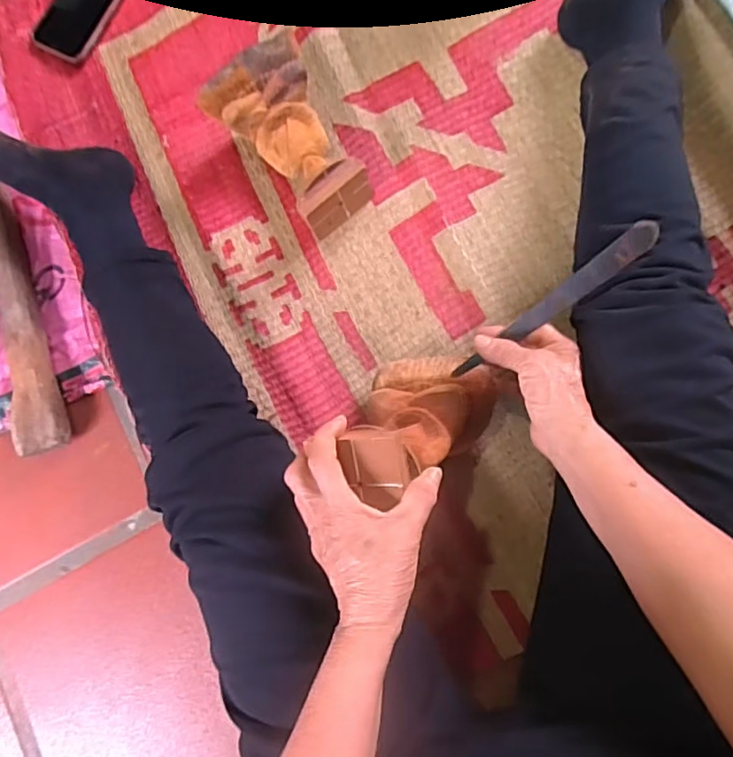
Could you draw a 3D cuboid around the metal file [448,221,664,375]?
[{"bbox_3d":[0.152,-0.060,0.488,0.195,0.010,0.021,-38,80,23],"label":"metal file"}]

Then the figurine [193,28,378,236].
[{"bbox_3d":[-0.073,-0.246,0.604,0.108,0.068,0.183,-35,95,4],"label":"figurine"}]

